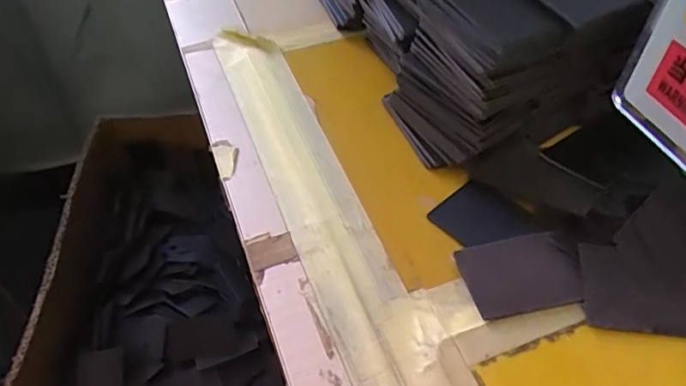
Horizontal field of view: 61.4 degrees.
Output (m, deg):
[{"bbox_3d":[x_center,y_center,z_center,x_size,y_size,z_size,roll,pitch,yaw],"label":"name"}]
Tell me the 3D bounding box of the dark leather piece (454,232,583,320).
[{"bbox_3d":[0.072,0.032,0.235,0.045,0.004,0.034,-11,51,-7],"label":"dark leather piece"}]

